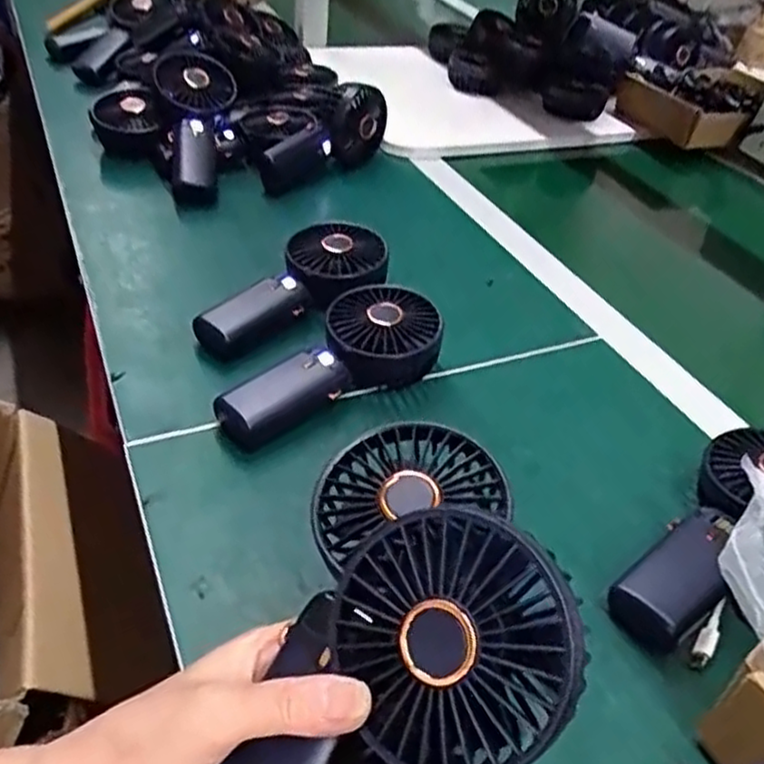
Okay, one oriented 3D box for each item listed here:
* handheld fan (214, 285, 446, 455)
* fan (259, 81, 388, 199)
[{"bbox_3d":[-0.037,-0.014,0.537,0.186,0.044,0.094,-33,53,-20],"label":"handheld fan"},{"bbox_3d":[-0.064,-0.275,0.823,0.172,0.082,0.044,-37,55,-18],"label":"fan"}]

